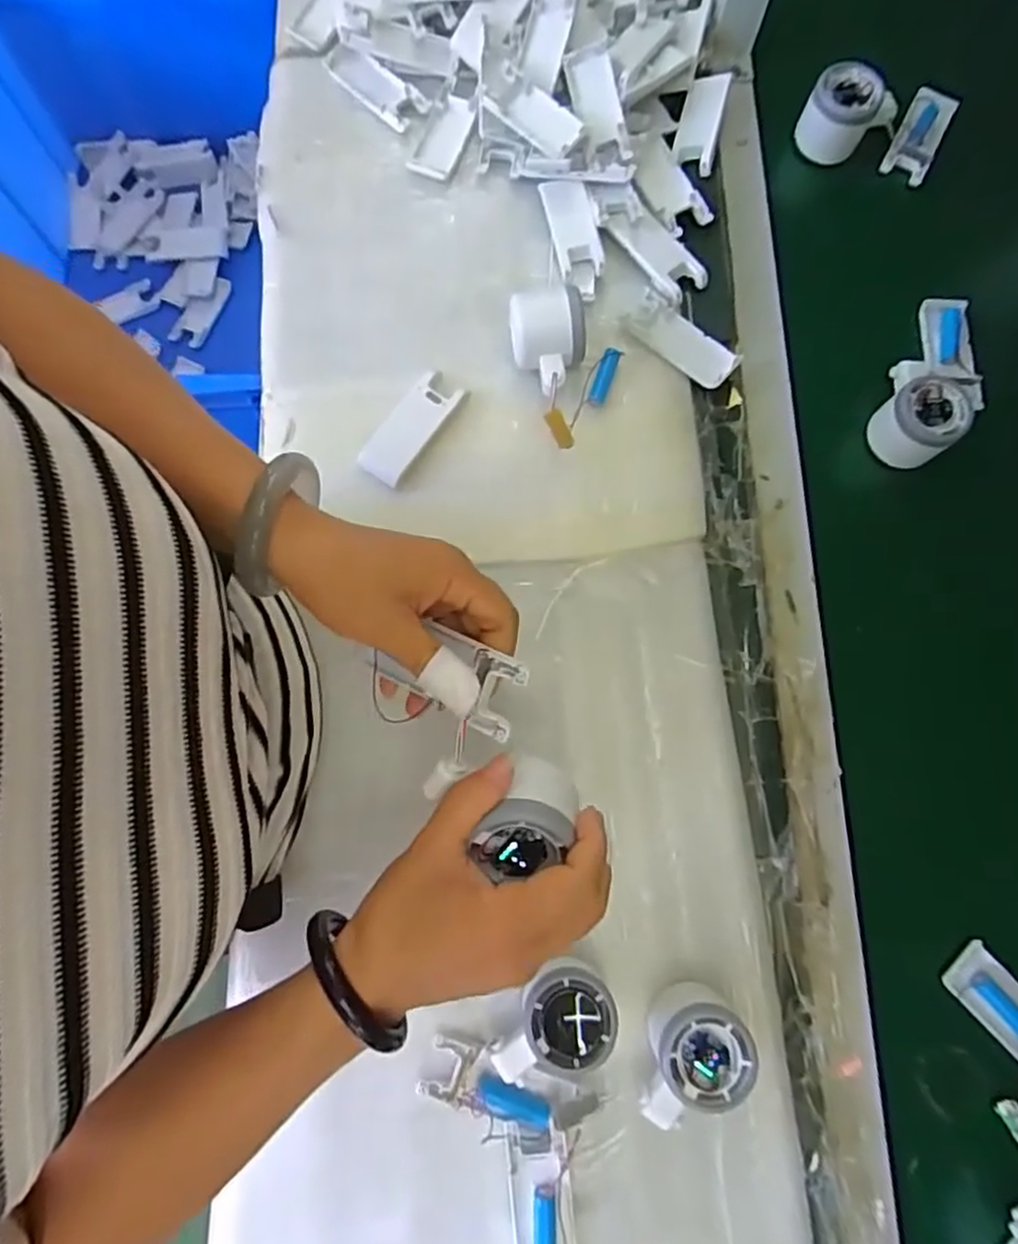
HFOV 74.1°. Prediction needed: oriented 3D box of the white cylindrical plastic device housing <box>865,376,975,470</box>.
[{"bbox_3d":[0.334,-0.161,0.550,0.058,0.045,0.057,-39,81,-9],"label":"white cylindrical plastic device housing"}]

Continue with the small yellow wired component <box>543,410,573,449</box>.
[{"bbox_3d":[0.040,-0.149,0.524,0.013,0.004,0.032,-18,115,33],"label":"small yellow wired component"}]

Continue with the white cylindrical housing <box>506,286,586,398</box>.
[{"bbox_3d":[0.032,-0.224,0.542,0.061,0.053,0.082,-5,78,-2],"label":"white cylindrical housing"}]

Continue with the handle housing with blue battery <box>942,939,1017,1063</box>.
[{"bbox_3d":[0.357,0.279,0.475,0.041,0.011,0.100,-42,82,-9],"label":"handle housing with blue battery"}]

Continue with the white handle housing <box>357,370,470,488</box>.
[{"bbox_3d":[-0.079,-0.157,0.544,0.038,0.012,0.098,36,80,6],"label":"white handle housing"}]

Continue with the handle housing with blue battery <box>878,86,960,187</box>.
[{"bbox_3d":[0.387,-0.459,0.636,0.043,0.018,0.087,26,79,4],"label":"handle housing with blue battery"}]

